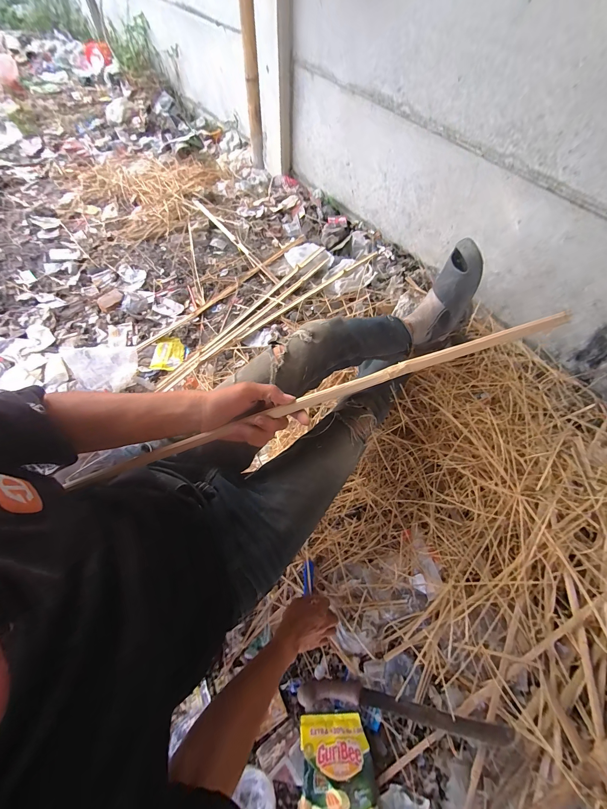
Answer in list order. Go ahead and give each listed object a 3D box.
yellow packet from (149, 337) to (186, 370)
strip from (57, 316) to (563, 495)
[{"bbox_3d":[-0.493,-0.188,1.083,0.106,0.017,0.145,3,62,-1],"label":"yellow packet"},{"bbox_3d":[-0.020,0.007,0.381,0.666,0.013,0.017,-19,63,7],"label":"strip"}]

